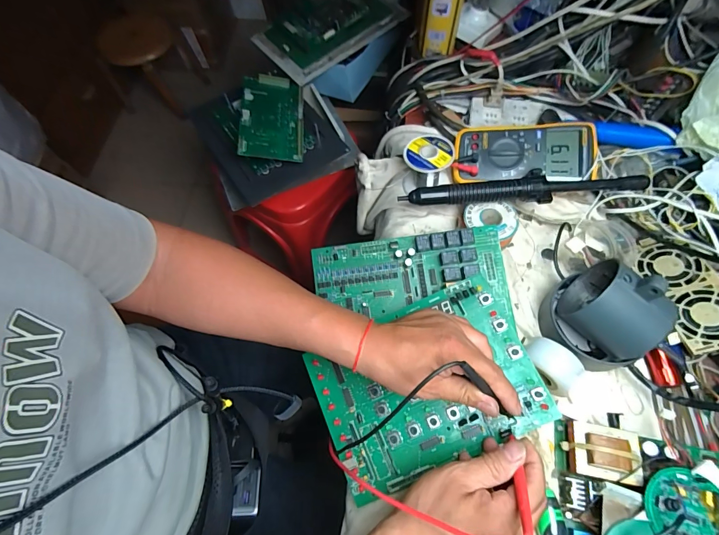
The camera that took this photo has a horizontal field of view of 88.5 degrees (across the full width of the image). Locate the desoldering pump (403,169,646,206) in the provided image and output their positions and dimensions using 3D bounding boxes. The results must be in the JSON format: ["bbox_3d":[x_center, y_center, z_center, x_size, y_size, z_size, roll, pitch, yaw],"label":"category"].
[{"bbox_3d":[0.208,-0.098,0.479,0.299,0.032,0.041,-3,65,1],"label":"desoldering pump"}]

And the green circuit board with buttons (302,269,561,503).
[{"bbox_3d":[0.065,0.121,0.382,0.214,0.007,0.157,-25,72,2],"label":"green circuit board with buttons"}]

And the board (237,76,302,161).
[{"bbox_3d":[-0.173,-0.298,0.732,0.117,0.013,0.199,2,72,-15],"label":"board"}]

